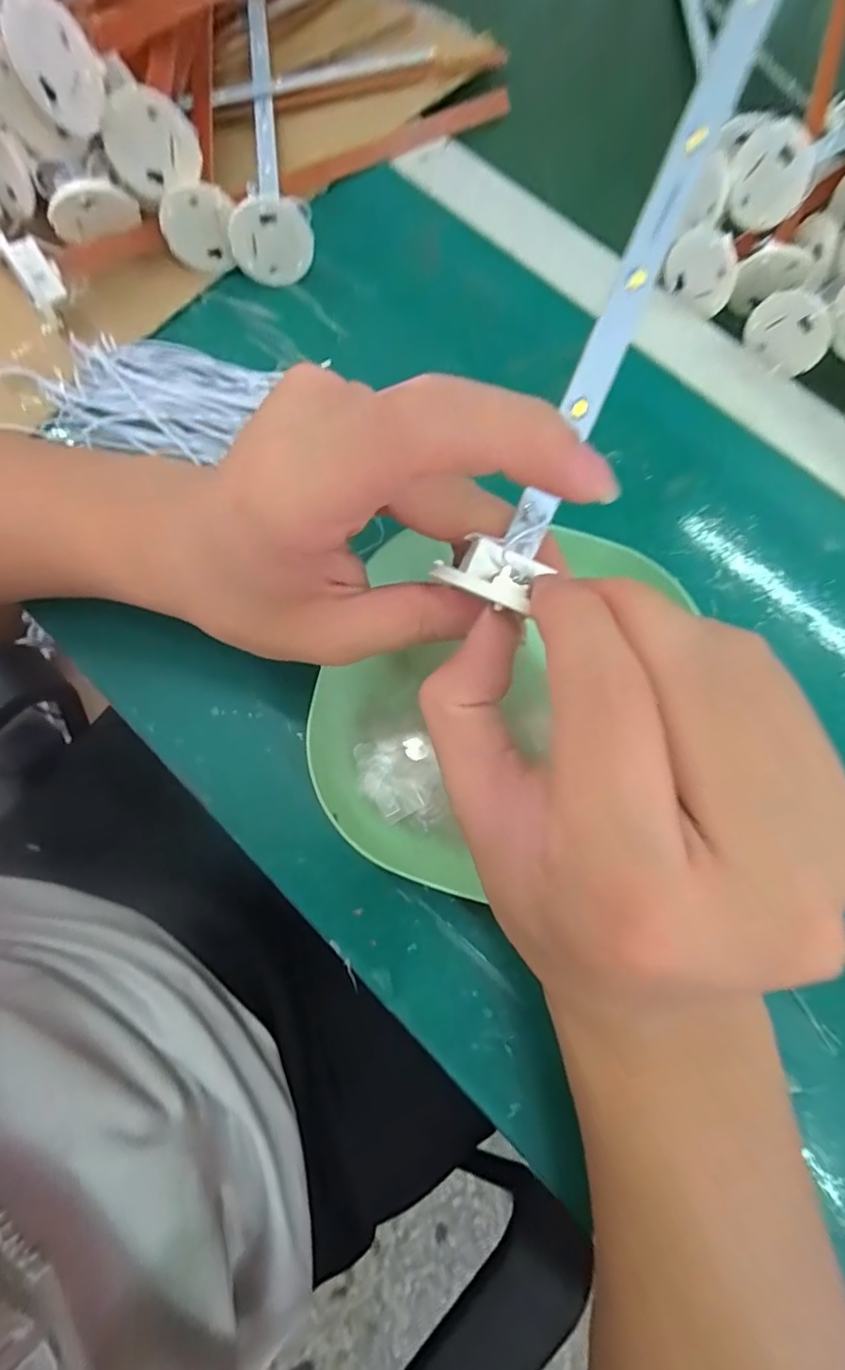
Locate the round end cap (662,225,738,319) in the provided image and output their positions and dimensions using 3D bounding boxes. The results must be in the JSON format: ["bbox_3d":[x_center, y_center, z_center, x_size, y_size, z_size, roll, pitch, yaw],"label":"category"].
[{"bbox_3d":[0.142,-0.209,0.280,0.008,0.031,0.037,-33,73,-30],"label":"round end cap"}]

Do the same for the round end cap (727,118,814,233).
[{"bbox_3d":[0.168,-0.246,0.264,0.037,0.035,0.013,38,78,8],"label":"round end cap"}]

